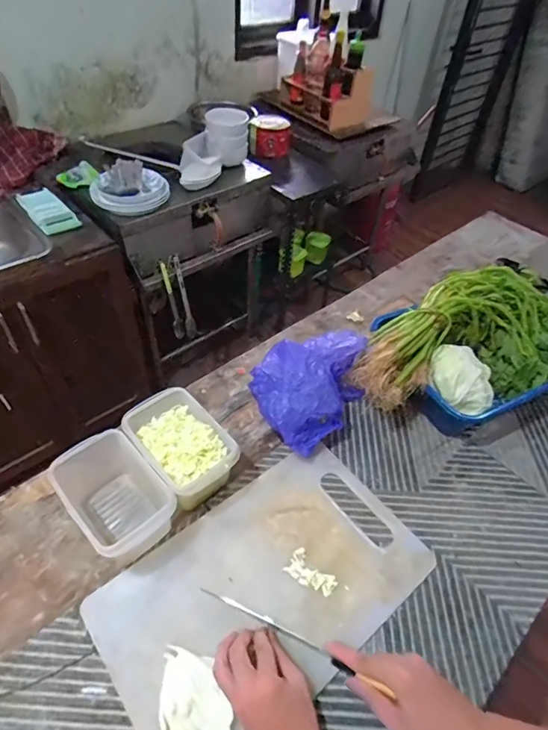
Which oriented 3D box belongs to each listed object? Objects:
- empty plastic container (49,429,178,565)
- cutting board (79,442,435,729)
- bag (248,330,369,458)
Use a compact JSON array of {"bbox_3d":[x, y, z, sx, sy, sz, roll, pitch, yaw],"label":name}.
[{"bbox_3d":[-0.210,0.182,0.590,0.106,0.101,0.163,-33,58,-28],"label":"empty plastic container"},{"bbox_3d":[-0.009,0.279,0.564,0.396,0.016,0.247,-30,56,-27],"label":"cutting board"},{"bbox_3d":[0.045,0.035,0.694,0.150,0.146,0.179,26,51,18],"label":"bag"}]

